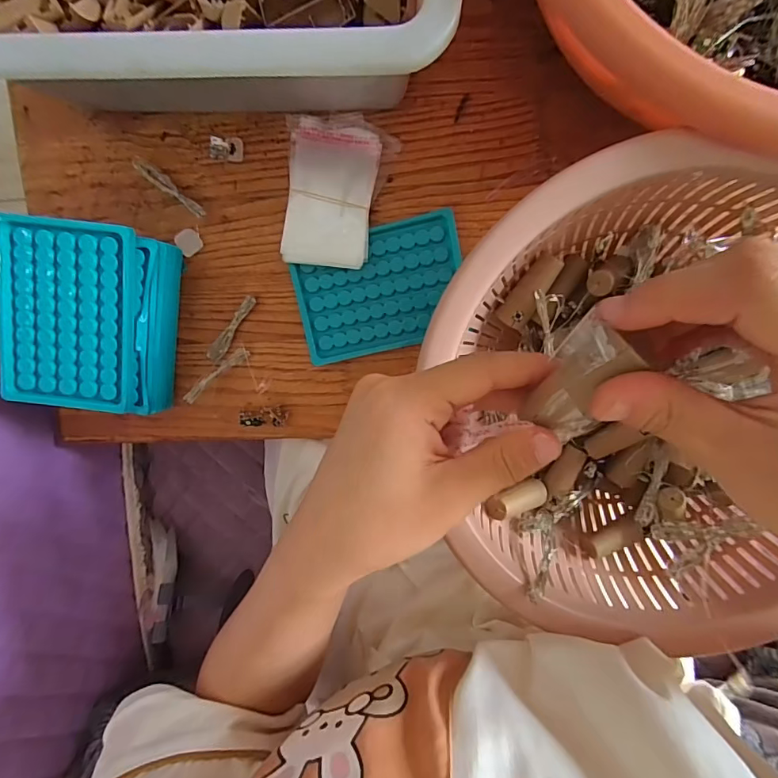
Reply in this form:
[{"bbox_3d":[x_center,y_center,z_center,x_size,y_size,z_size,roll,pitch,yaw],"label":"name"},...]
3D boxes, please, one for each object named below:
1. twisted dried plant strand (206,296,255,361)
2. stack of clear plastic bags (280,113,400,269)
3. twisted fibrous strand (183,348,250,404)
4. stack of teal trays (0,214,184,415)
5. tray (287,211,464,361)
[{"bbox_3d":[-0.130,-0.049,0.371,0.013,0.011,0.063,34,99,-2],"label":"twisted dried plant strand"},{"bbox_3d":[-0.041,-0.151,0.344,0.075,0.016,0.112,7,99,3],"label":"stack of clear plastic bags"},{"bbox_3d":[-0.138,-0.012,0.362,0.009,0.010,0.061,46,70,-3],"label":"twisted fibrous strand"},{"bbox_3d":[-0.226,-0.055,0.353,0.107,0.061,0.132,8,99,3],"label":"stack of teal trays"},{"bbox_3d":[-0.007,-0.078,0.358,0.131,0.008,0.095,-12,97,5],"label":"tray"}]

